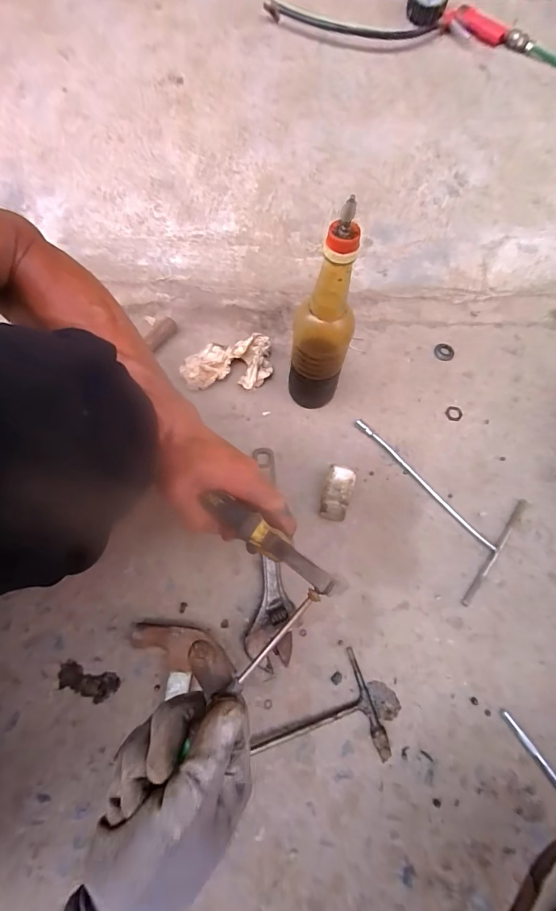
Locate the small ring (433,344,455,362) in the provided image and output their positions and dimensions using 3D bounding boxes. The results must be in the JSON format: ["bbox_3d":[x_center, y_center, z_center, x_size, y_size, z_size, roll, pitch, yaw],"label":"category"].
[{"bbox_3d":[0.286,-0.178,0.655,0.033,0.004,0.033,1,69,-2],"label":"small ring"}]

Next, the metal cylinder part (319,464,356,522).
[{"bbox_3d":[0.081,0.055,0.539,0.039,0.043,0.069,16,69,5],"label":"metal cylinder part"}]

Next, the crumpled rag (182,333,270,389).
[{"bbox_3d":[-0.083,-0.146,0.618,0.144,0.037,0.090,-7,69,-4],"label":"crumpled rag"}]

